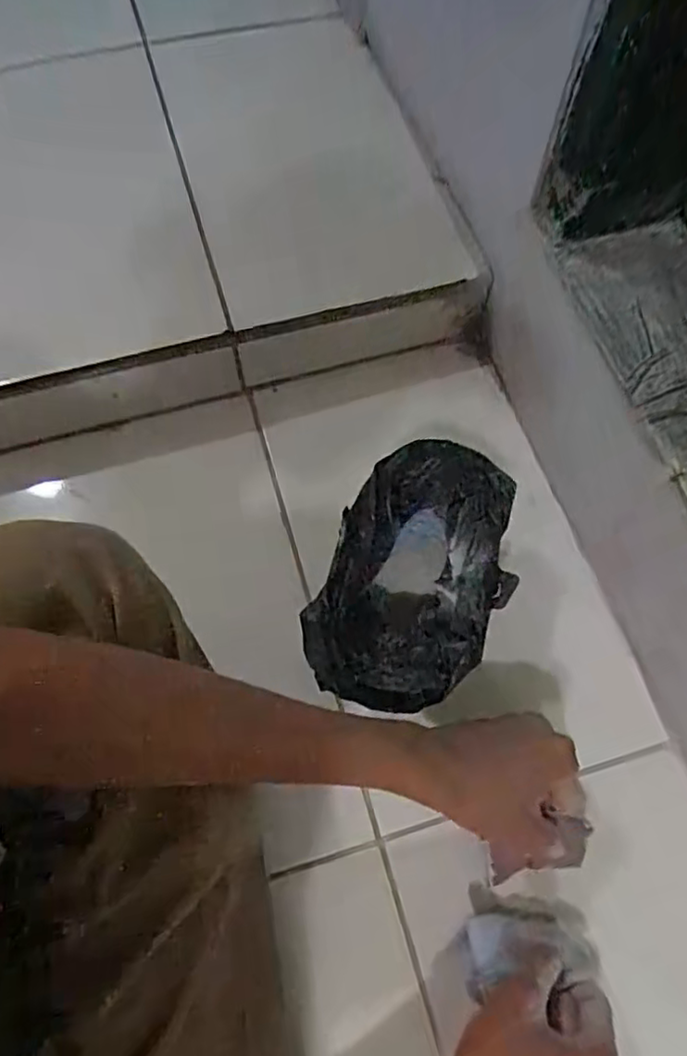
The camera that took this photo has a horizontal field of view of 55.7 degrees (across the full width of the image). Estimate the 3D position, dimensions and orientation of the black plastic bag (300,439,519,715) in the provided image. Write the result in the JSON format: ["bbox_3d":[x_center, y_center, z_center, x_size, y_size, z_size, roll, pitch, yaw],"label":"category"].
[{"bbox_3d":[0.051,0.048,0.486,0.120,0.117,0.190,29,69,12],"label":"black plastic bag"}]

